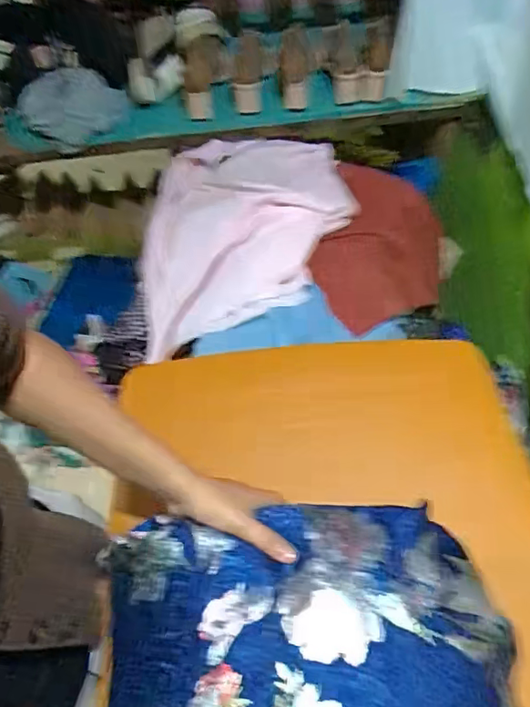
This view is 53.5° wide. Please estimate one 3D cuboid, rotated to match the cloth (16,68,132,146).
[{"bbox_3d":[-0.401,-0.523,1.107,0.204,0.036,0.165,-30,88,-11],"label":"cloth"}]

